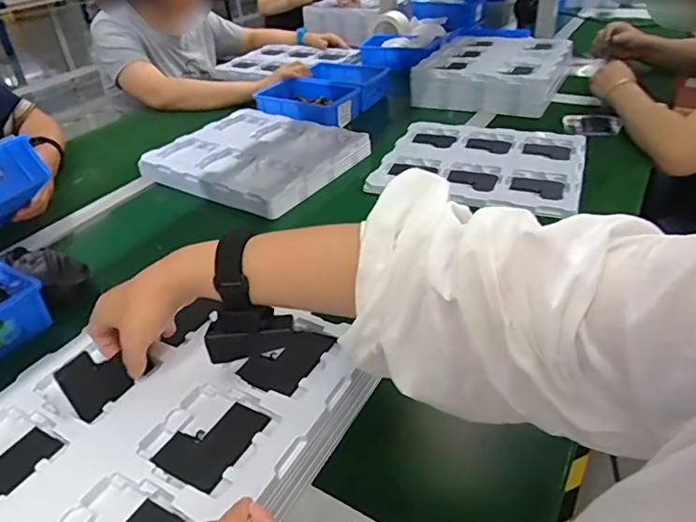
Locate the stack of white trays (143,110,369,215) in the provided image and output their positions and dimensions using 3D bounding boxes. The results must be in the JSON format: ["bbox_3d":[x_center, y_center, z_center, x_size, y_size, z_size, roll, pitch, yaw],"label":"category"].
[{"bbox_3d":[-0.165,-0.192,0.958,0.322,0.045,0.284,18,41,29],"label":"stack of white trays"}]

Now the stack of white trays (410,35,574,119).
[{"bbox_3d":[0.333,-0.429,1.197,0.289,0.085,0.336,13,39,23],"label":"stack of white trays"}]

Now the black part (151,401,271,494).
[{"bbox_3d":[-0.109,0.144,0.426,0.061,0.005,0.078,15,40,28],"label":"black part"}]

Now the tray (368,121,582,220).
[{"bbox_3d":[0.225,-0.170,0.896,0.320,0.027,0.267,10,38,19],"label":"tray"}]

